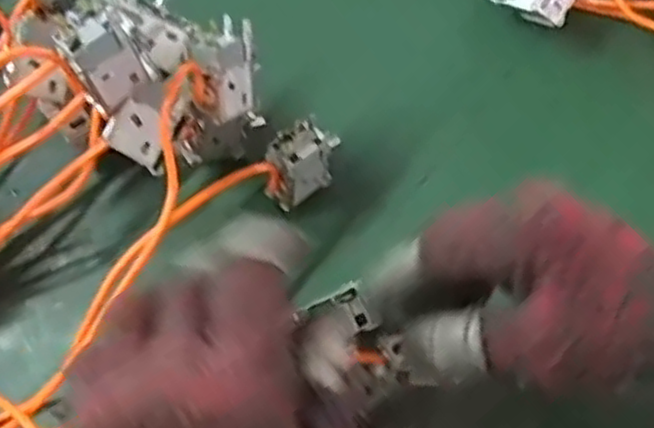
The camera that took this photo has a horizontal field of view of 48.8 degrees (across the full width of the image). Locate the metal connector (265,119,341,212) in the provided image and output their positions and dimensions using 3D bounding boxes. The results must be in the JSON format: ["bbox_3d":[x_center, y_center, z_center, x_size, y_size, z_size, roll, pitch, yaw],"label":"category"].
[{"bbox_3d":[-0.017,-0.032,0.451,0.025,0.042,0.047,39,70,22],"label":"metal connector"}]

